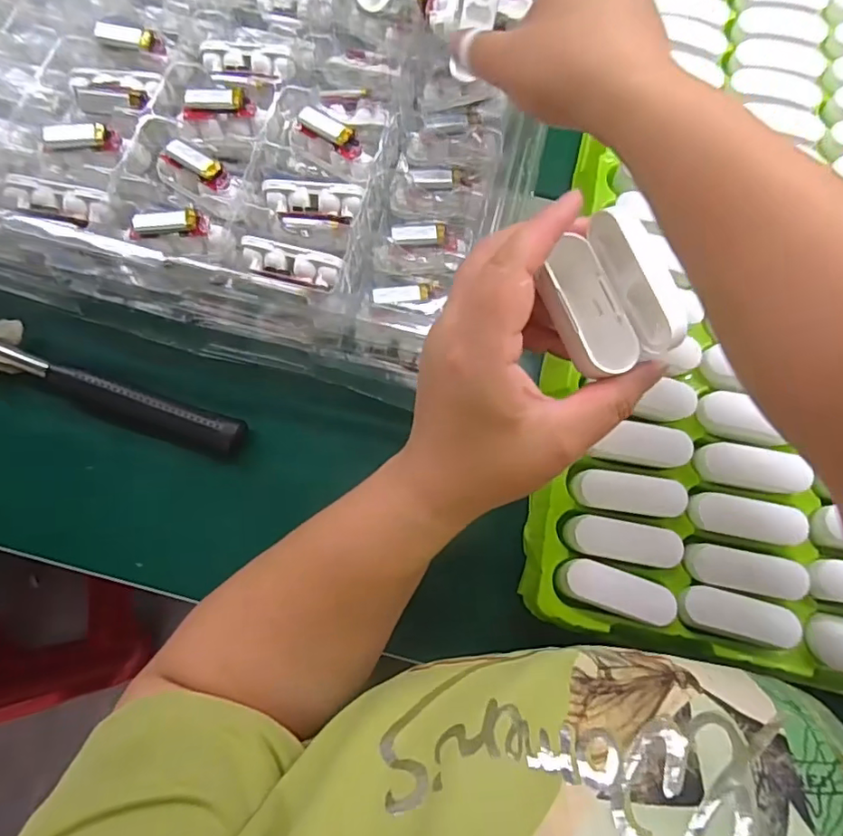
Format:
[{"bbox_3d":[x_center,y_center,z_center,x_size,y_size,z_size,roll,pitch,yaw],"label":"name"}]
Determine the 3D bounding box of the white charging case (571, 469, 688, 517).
[{"bbox_3d":[0.128,0.046,0.342,0.064,0.019,0.023,8,77,1],"label":"white charging case"}]

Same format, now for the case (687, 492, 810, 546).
[{"bbox_3d":[0.197,0.062,0.338,0.065,0.018,0.024,11,77,2],"label":"case"}]

